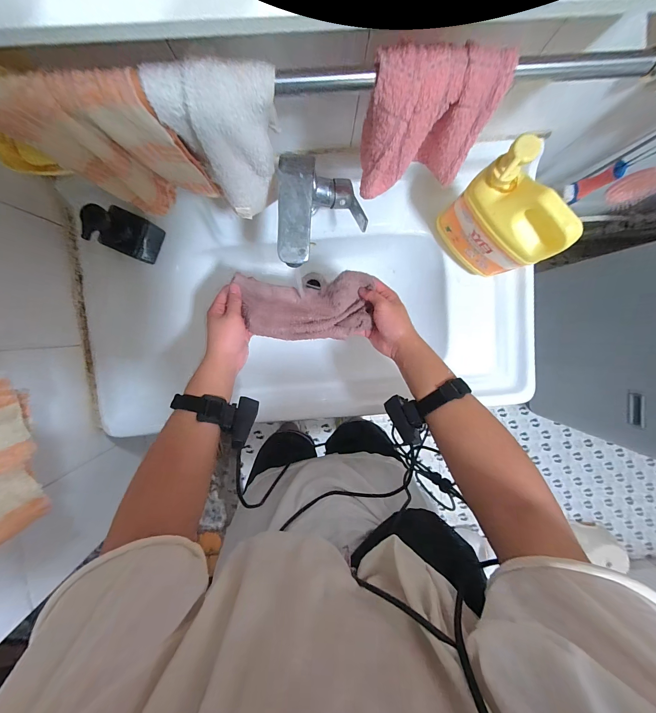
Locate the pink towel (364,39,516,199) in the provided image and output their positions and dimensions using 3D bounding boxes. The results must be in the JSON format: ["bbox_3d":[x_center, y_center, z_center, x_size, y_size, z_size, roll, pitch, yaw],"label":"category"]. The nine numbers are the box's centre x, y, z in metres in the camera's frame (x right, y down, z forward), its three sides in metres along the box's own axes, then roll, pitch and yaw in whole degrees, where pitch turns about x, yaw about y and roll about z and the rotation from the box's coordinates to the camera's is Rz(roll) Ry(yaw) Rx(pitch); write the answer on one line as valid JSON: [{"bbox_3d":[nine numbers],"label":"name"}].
[{"bbox_3d":[0.097,-0.230,0.315,0.121,0.145,0.045,-9,92,0],"label":"pink towel"}]

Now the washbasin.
[{"bbox_3d":[-0.028,-0.096,0.621,0.798,0.152,0.408,-4,92,0],"label":"washbasin"}]

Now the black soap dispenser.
[{"bbox_3d":[-0.334,-0.205,0.503,0.051,0.134,0.069,23,92,-1],"label":"black soap dispenser"}]

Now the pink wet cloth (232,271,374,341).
[{"bbox_3d":[-0.037,-0.080,0.491,0.198,0.038,0.102,0,92,-2],"label":"pink wet cloth"}]

